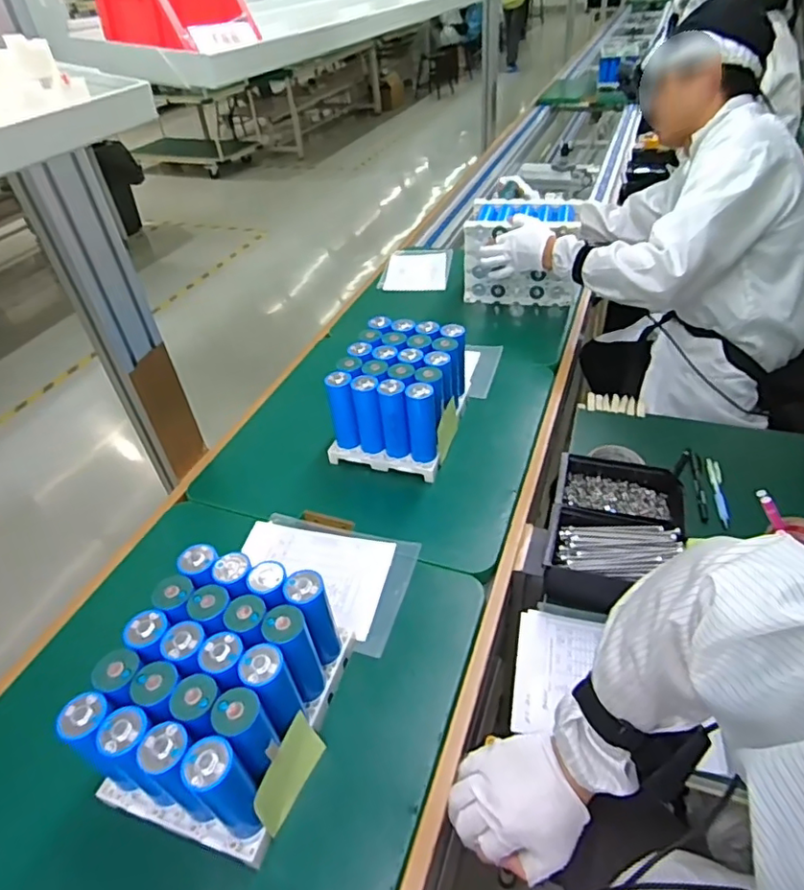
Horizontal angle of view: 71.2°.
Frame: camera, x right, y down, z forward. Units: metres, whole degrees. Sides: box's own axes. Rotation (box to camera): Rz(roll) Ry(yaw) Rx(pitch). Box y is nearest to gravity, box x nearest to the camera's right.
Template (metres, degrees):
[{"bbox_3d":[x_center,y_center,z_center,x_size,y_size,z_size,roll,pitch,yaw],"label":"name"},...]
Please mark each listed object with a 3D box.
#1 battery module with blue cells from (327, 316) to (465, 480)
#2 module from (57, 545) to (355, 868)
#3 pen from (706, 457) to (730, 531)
[{"bbox_3d":[-0.001,-0.078,0.915,0.176,0.160,0.222,10,44,17],"label":"battery module with blue cells"},{"bbox_3d":[-0.176,0.246,0.560,0.174,0.156,0.220,10,44,17],"label":"module"},{"bbox_3d":[0.467,0.067,0.827,0.015,0.014,0.143,7,43,14],"label":"pen"}]

